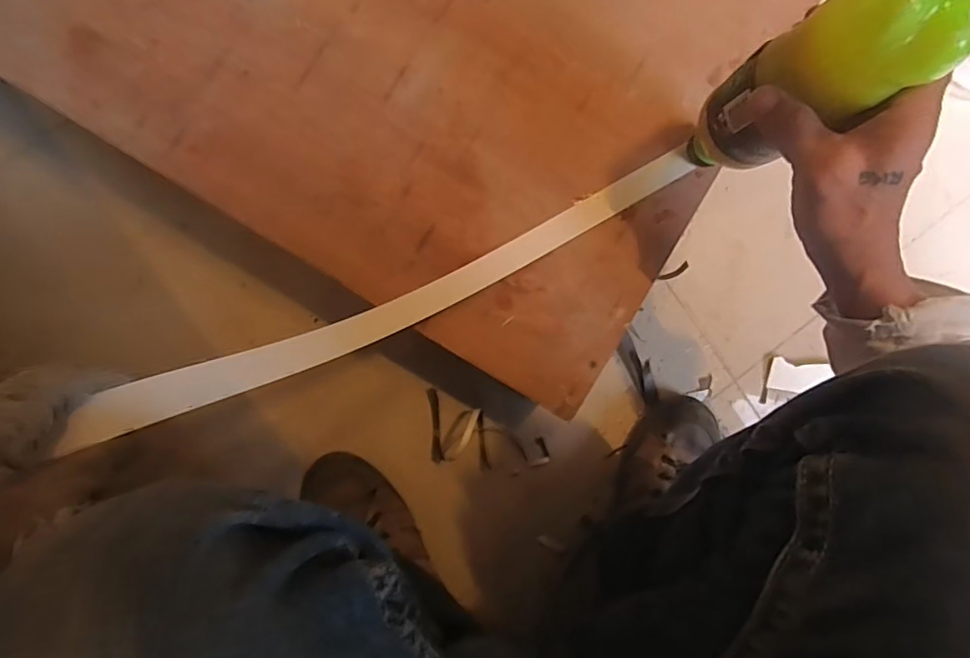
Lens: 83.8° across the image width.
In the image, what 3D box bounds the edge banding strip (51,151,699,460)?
[{"bbox_3d":[-0.019,-0.036,0.368,0.443,0.104,0.028,-29,94,-28],"label":"edge banding strip"}]

